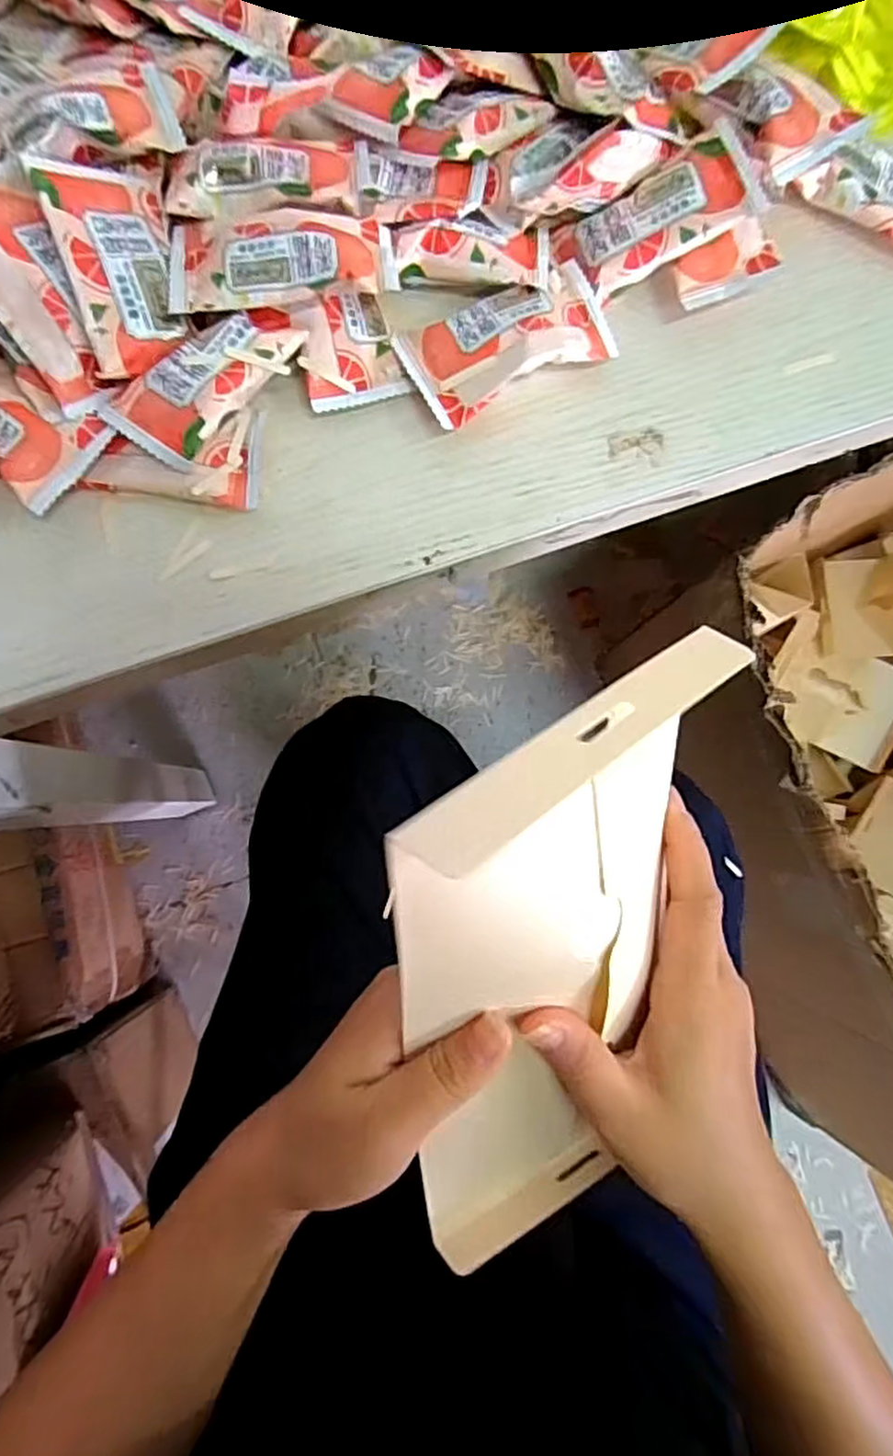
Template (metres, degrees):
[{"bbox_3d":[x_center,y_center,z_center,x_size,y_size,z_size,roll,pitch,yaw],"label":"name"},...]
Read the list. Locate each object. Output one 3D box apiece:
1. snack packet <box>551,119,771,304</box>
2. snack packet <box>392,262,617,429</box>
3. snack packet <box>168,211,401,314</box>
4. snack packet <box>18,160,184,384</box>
[{"bbox_3d":[0.075,-0.184,0.251,0.069,0.010,0.033,-21,88,15],"label":"snack packet"},{"bbox_3d":[0.023,-0.139,0.251,0.074,0.015,0.038,-27,85,-7],"label":"snack packet"},{"bbox_3d":[-0.054,-0.157,0.231,0.075,0.015,0.036,-4,83,-4],"label":"snack packet"},{"bbox_3d":[-0.107,-0.154,0.226,0.034,0.012,0.071,-17,84,-6],"label":"snack packet"}]

